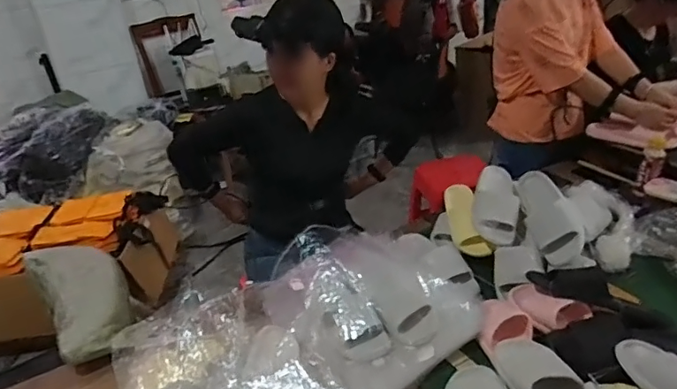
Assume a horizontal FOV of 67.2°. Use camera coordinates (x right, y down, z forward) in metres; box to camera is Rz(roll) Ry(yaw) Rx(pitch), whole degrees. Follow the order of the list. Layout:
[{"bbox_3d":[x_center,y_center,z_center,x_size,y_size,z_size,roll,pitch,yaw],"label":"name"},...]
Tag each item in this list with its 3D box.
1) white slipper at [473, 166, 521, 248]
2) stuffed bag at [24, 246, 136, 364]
[{"bbox_3d":[0.410,0.015,1.321,0.111,0.076,0.284,4,31,18],"label":"white slipper"},{"bbox_3d":[-0.640,0.253,1.284,0.195,0.099,0.501,-25,34,-29],"label":"stuffed bag"}]

